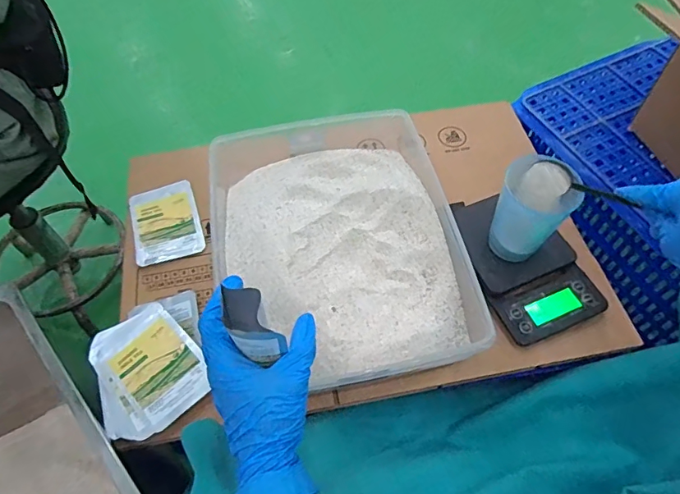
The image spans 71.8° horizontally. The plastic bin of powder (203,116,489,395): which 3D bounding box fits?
[{"bbox_3d":[-0.009,-0.019,0.592,0.279,0.070,0.384,-12,59,-6],"label":"plastic bin of powder"}]

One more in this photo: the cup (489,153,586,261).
[{"bbox_3d":[0.210,-0.038,0.526,0.067,0.110,0.070,-1,58,1],"label":"cup"}]

